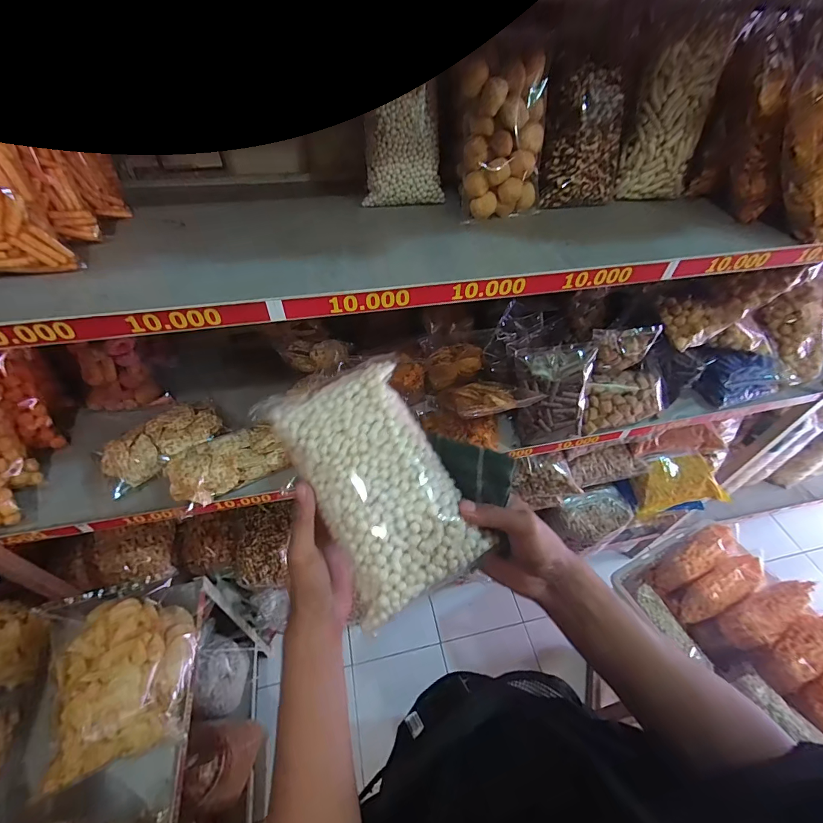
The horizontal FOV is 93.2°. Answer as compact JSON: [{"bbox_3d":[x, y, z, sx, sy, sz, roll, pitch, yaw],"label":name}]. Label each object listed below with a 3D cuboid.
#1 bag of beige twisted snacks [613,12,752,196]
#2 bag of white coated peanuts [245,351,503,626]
[{"bbox_3d":[0.385,-0.433,0.572,0.105,0.202,0.049,-1,49,-3],"label":"bag of beige twisted snacks"},{"bbox_3d":[-0.029,0.055,0.328,0.120,0.030,0.201,-28,81,-13],"label":"bag of white coated peanuts"}]

